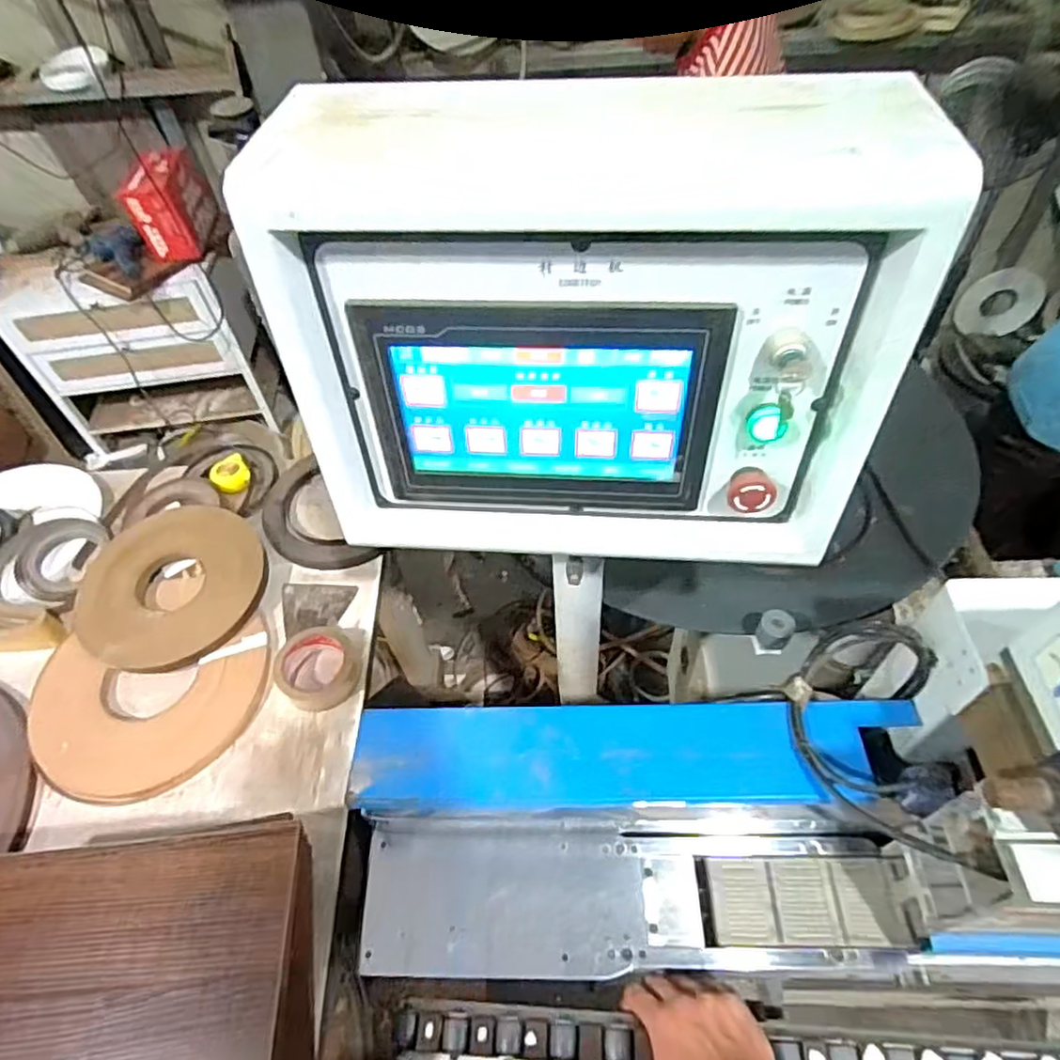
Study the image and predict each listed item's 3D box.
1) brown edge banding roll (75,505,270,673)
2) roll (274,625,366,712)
[{"bbox_3d":[-0.506,0.069,0.928,0.245,0.019,0.272,-20,53,-11],"label":"brown edge banding roll"},{"bbox_3d":[-0.273,0.177,0.842,0.108,0.041,0.120,-6,52,0],"label":"roll"}]

